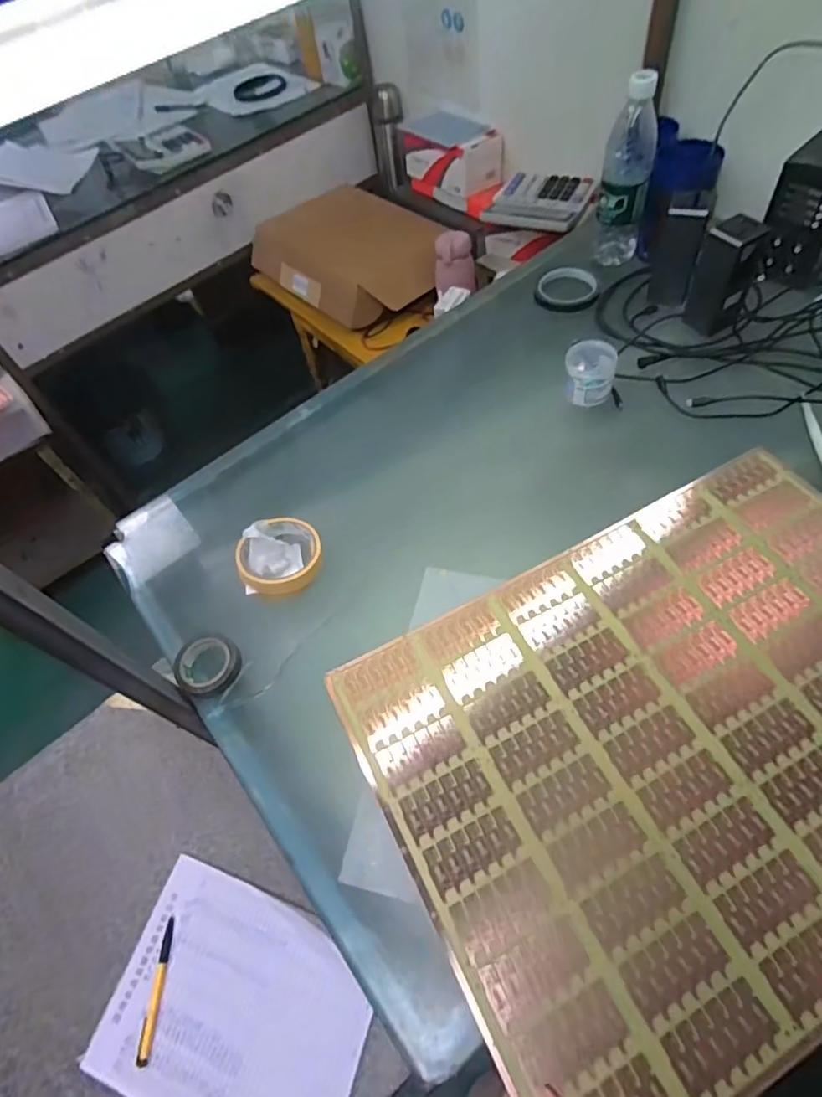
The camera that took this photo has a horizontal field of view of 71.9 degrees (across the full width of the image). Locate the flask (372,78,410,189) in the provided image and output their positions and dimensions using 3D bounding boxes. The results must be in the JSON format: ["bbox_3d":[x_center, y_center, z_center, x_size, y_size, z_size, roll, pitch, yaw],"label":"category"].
[{"bbox_3d":[-0.048,-0.926,1.283,0.066,0.186,0.062,-5,35,-1],"label":"flask"}]

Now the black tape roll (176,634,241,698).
[{"bbox_3d":[-0.210,0.120,0.586,0.066,0.020,0.061,-1,61,2],"label":"black tape roll"}]

